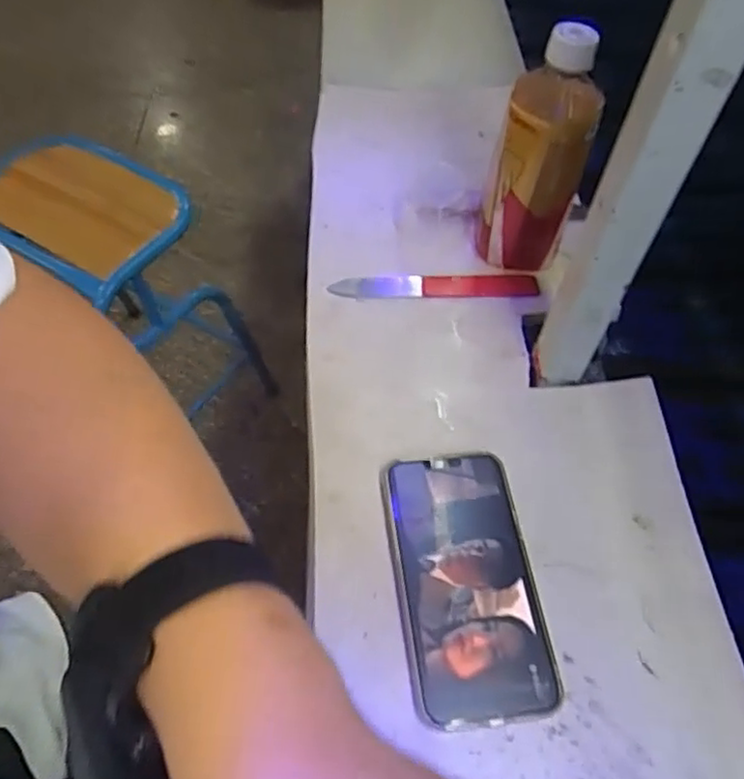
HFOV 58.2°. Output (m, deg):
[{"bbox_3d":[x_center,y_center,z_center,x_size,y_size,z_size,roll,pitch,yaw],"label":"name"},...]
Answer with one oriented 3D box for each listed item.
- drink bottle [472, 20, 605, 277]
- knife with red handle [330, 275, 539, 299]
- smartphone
[{"bbox_3d":[0.125,-0.169,0.503,0.066,0.178,0.059,17,57,9],"label":"drink bottle"},{"bbox_3d":[0.052,-0.084,0.551,0.167,0.006,0.025,-1,56,-3],"label":"knife with red handle"},{"bbox_3d":[0.057,0.116,0.407,0.082,0.013,0.159,-6,56,-6],"label":"smartphone"}]

